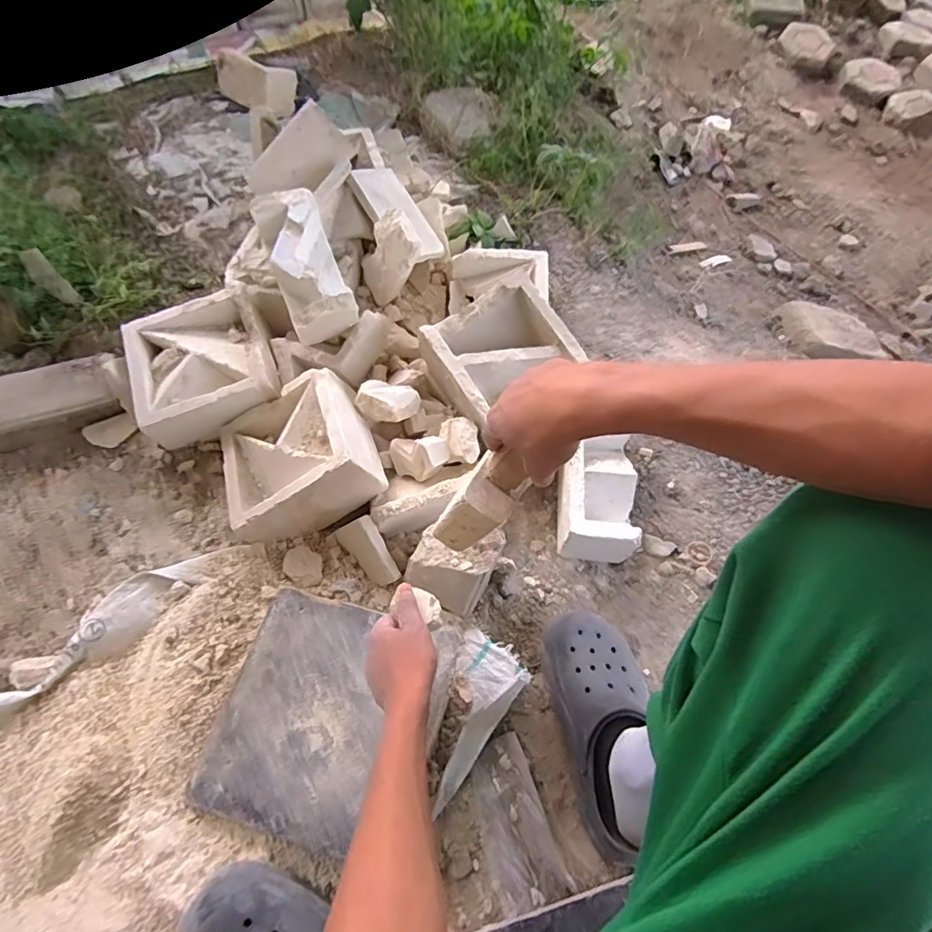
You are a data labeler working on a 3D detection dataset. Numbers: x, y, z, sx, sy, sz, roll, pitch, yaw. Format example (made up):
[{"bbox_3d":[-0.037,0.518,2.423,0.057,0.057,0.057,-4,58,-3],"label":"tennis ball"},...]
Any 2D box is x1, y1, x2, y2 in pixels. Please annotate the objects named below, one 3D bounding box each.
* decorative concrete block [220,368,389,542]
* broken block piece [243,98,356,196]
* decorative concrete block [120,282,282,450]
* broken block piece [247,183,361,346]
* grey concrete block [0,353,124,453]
[{"bbox_3d":[-0.245,-0.012,0.767,0.200,0.114,0.199,-35,55,14],"label":"decorative concrete block"},{"bbox_3d":[-0.302,-0.548,0.925,0.182,0.028,0.106,-40,108,6],"label":"broken block piece"},{"bbox_3d":[-0.414,-0.163,0.823,0.219,0.088,0.209,-18,65,-12],"label":"decorative concrete block"},{"bbox_3d":[-0.250,-0.308,0.811,0.100,0.095,0.213,-21,92,-13],"label":"broken block piece"},{"bbox_3d":[-0.654,-0.101,0.825,0.229,0.063,0.105,-19,65,-12],"label":"grey concrete block"}]

